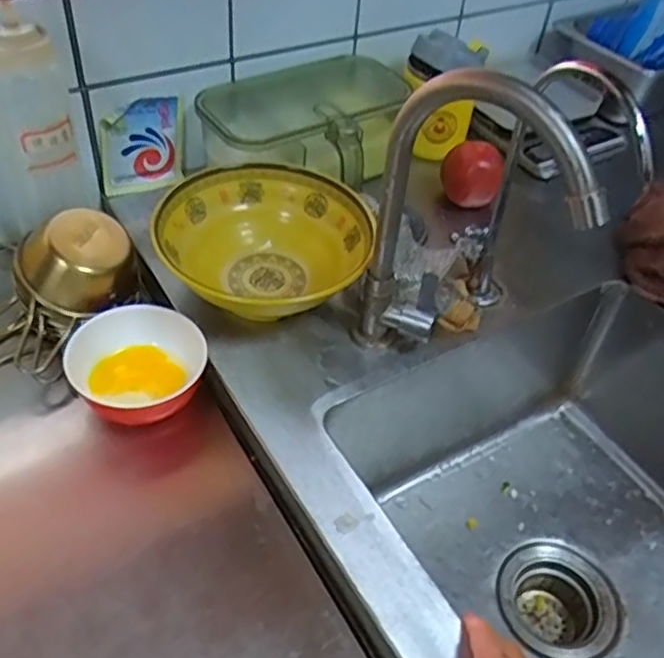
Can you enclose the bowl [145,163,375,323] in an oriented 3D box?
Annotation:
[{"bbox_3d":[-0.060,-0.074,0.628,0.186,0.062,0.165,-6,49,-12],"label":"bowl"}]

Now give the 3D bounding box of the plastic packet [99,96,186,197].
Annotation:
[{"bbox_3d":[-0.192,-0.185,0.717,0.085,0.095,0.012,-21,51,-25],"label":"plastic packet"}]

